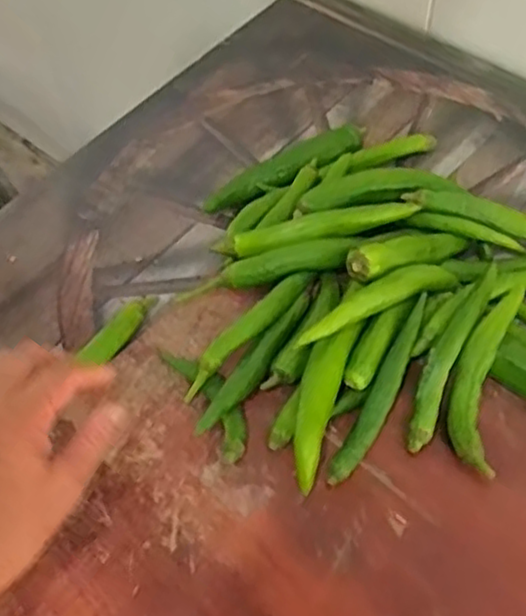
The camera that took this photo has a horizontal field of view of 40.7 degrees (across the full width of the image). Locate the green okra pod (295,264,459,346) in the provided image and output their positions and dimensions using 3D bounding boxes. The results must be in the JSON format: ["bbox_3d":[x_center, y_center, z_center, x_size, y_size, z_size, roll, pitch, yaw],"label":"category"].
[{"bbox_3d":[0.077,-0.002,0.476,0.119,0.027,0.020,-25,59,-14],"label":"green okra pod"}]

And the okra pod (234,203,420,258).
[{"bbox_3d":[0.046,-0.056,0.514,0.131,0.017,0.024,-8,55,-1],"label":"okra pod"}]

